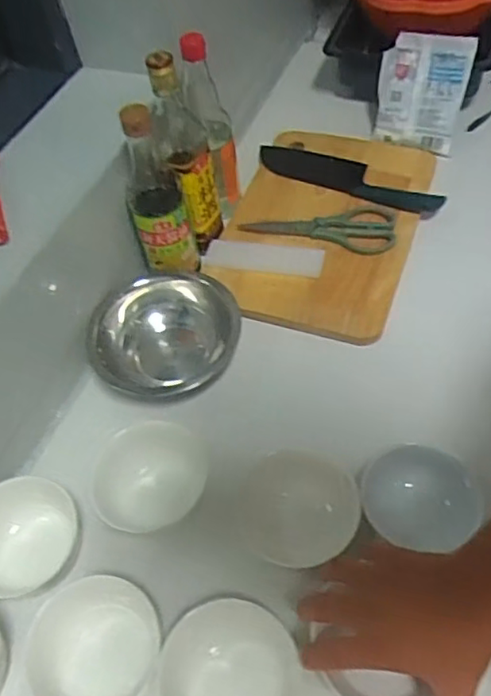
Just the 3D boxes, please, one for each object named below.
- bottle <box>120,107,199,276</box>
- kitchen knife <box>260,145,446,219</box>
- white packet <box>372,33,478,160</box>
[{"bbox_3d":[-0.103,-0.175,0.699,0.068,0.198,0.064,-16,53,-5],"label":"bottle"},{"bbox_3d":[0.138,-0.243,0.866,0.285,0.020,0.075,23,55,26],"label":"kitchen knife"},{"bbox_3d":[0.252,-0.367,0.884,0.118,0.149,0.024,15,19,20],"label":"white packet"}]

